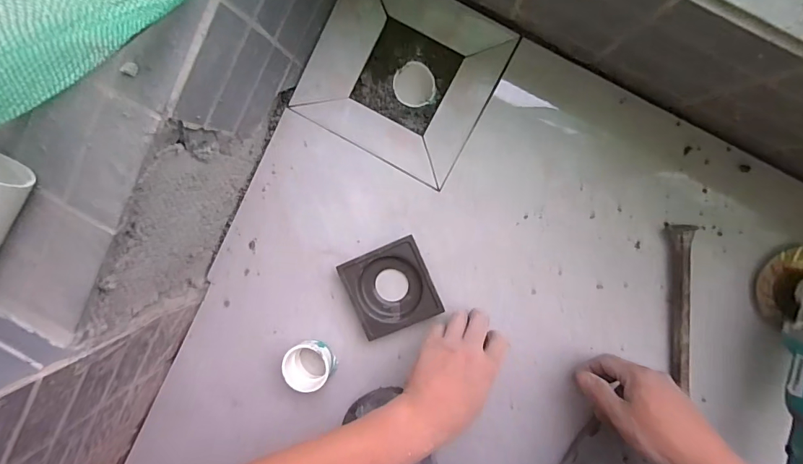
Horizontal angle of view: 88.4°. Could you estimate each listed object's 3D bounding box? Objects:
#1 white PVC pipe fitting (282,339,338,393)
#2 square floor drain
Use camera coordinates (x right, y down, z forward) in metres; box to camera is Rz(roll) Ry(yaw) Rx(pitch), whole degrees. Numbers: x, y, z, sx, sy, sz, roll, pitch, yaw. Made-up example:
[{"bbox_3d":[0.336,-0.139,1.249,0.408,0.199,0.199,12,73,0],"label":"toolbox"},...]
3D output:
[{"bbox_3d":[-0.109,0.157,0.498,0.057,0.041,0.054,1,97,5],"label":"white PVC pipe fitting"},{"bbox_3d":[-0.013,0.065,0.489,0.096,0.025,0.096,-23,94,8],"label":"square floor drain"}]

